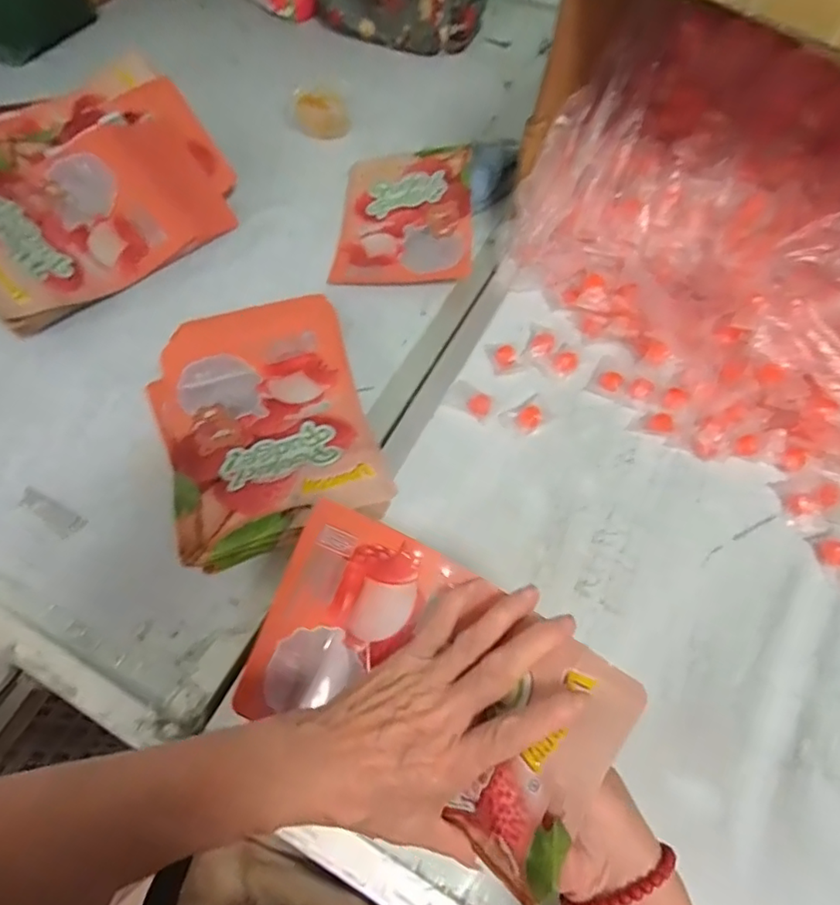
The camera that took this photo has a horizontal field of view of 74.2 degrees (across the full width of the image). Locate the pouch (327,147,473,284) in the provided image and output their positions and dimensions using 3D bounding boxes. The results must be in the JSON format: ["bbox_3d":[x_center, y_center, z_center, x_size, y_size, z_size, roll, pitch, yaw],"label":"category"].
[{"bbox_3d":[-0.018,-0.282,0.654,0.156,0.038,0.210,2,60,2],"label":"pouch"}]

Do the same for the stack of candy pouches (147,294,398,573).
[{"bbox_3d":[-0.144,-0.036,0.501,0.188,0.066,0.281,-17,62,-9],"label":"stack of candy pouches"}]

